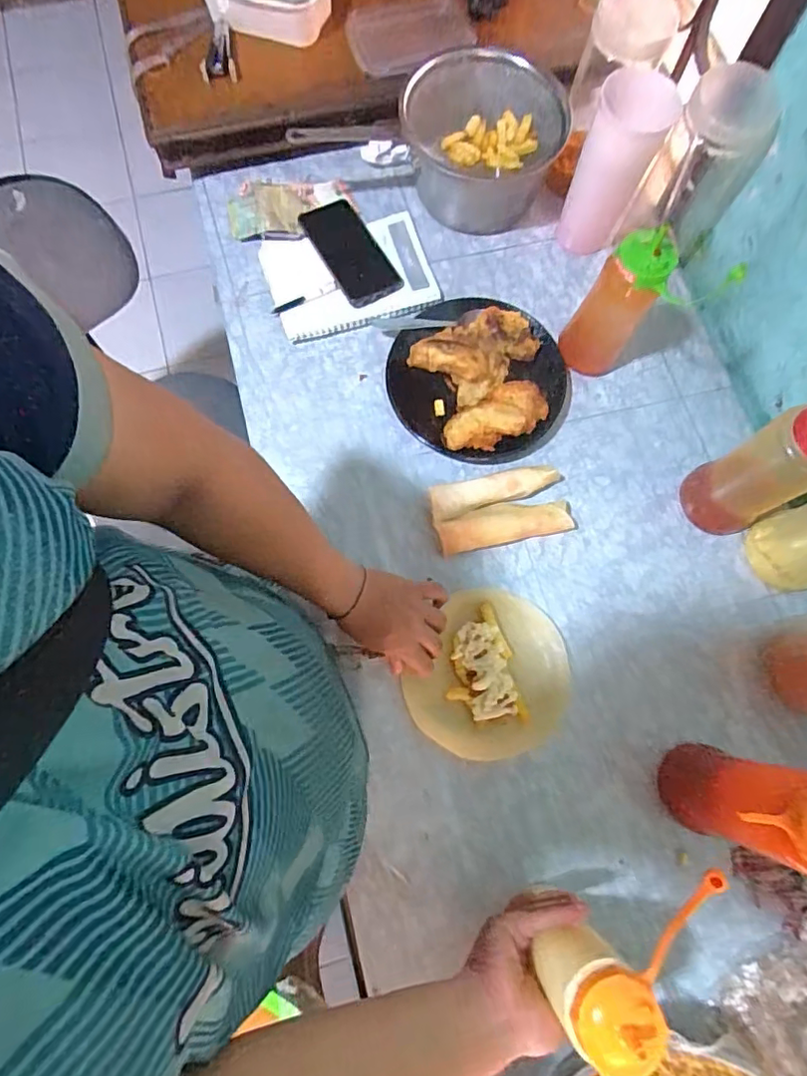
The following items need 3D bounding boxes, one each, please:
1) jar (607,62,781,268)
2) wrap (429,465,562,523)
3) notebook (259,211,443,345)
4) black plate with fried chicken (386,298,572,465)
[{"bbox_3d":[0.348,-0.427,0.668,0.105,0.196,0.079,35,77,8],"label":"jar"},{"bbox_3d":[0.109,-0.057,0.665,0.159,0.026,0.040,-15,76,-5],"label":"wrap"},{"bbox_3d":[-0.070,-0.341,0.731,0.210,0.025,0.144,-15,76,-5],"label":"notebook"},{"bbox_3d":[0.095,-0.202,0.683,0.224,0.064,0.202,15,75,3],"label":"black plate with fried chicken"}]

